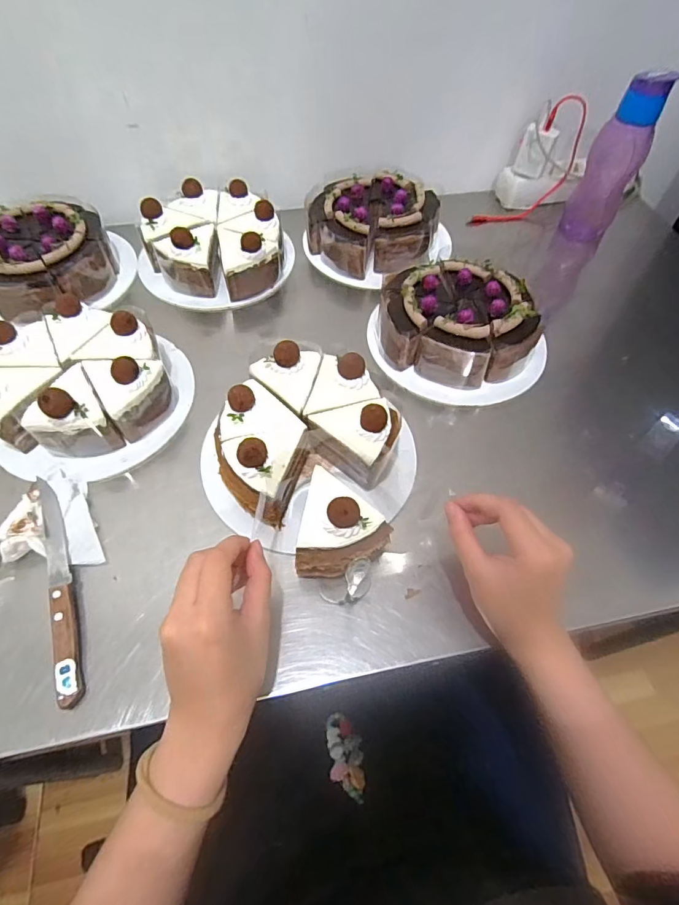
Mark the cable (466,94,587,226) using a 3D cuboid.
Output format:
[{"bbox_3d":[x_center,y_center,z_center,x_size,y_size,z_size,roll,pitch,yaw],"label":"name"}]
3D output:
[{"bbox_3d":[0.288,-0.414,0.657,0.174,0.167,0.053,-26,62,-17],"label":"cable"}]

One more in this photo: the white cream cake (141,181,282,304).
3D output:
[{"bbox_3d":[-0.166,-0.273,0.594,0.177,0.072,0.166,-10,58,-8],"label":"white cream cake"}]

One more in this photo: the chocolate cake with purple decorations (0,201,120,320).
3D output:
[{"bbox_3d":[-0.375,-0.241,0.568,0.153,0.059,0.164,1,57,-1],"label":"chocolate cake with purple decorations"}]

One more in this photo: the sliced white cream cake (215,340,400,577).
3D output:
[{"bbox_3d":[-0.031,0.003,0.422,0.159,0.072,0.205,8,57,3],"label":"sliced white cream cake"}]

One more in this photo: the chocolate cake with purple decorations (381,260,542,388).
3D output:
[{"bbox_3d":[0.134,-0.151,0.527,0.182,0.064,0.147,21,59,11],"label":"chocolate cake with purple decorations"}]

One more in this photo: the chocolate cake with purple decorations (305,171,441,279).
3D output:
[{"bbox_3d":[0.044,-0.313,0.625,0.178,0.063,0.141,-5,57,-5],"label":"chocolate cake with purple decorations"}]

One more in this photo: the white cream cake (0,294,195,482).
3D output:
[{"bbox_3d":[-0.261,-0.072,0.469,0.194,0.077,0.183,1,57,-1],"label":"white cream cake"}]

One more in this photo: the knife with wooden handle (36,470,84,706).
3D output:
[{"bbox_3d":[-0.235,0.108,0.384,0.017,0.018,0.195,-18,59,-13],"label":"knife with wooden handle"}]

